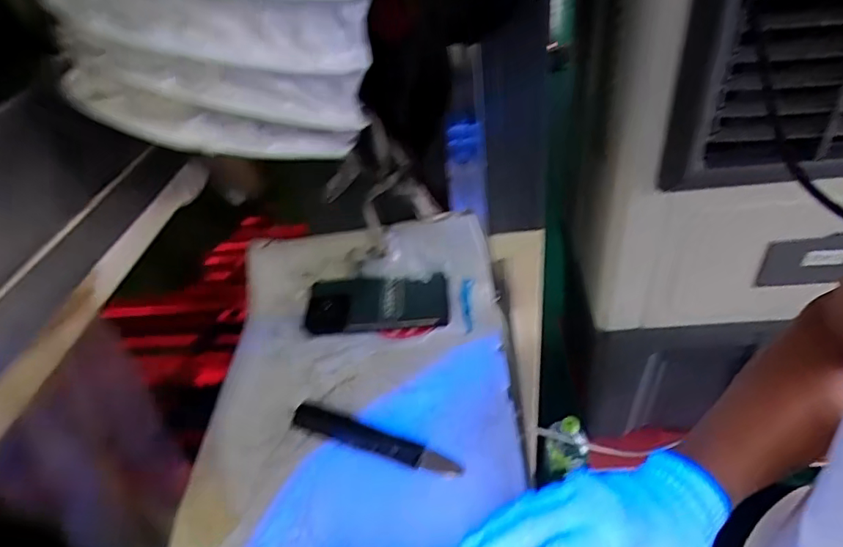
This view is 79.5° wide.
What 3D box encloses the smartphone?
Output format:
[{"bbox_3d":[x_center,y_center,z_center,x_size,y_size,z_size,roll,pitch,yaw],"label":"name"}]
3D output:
[{"bbox_3d":[-0.053,0.032,0.577,0.162,0.016,0.073,-6,57,11],"label":"smartphone"}]

